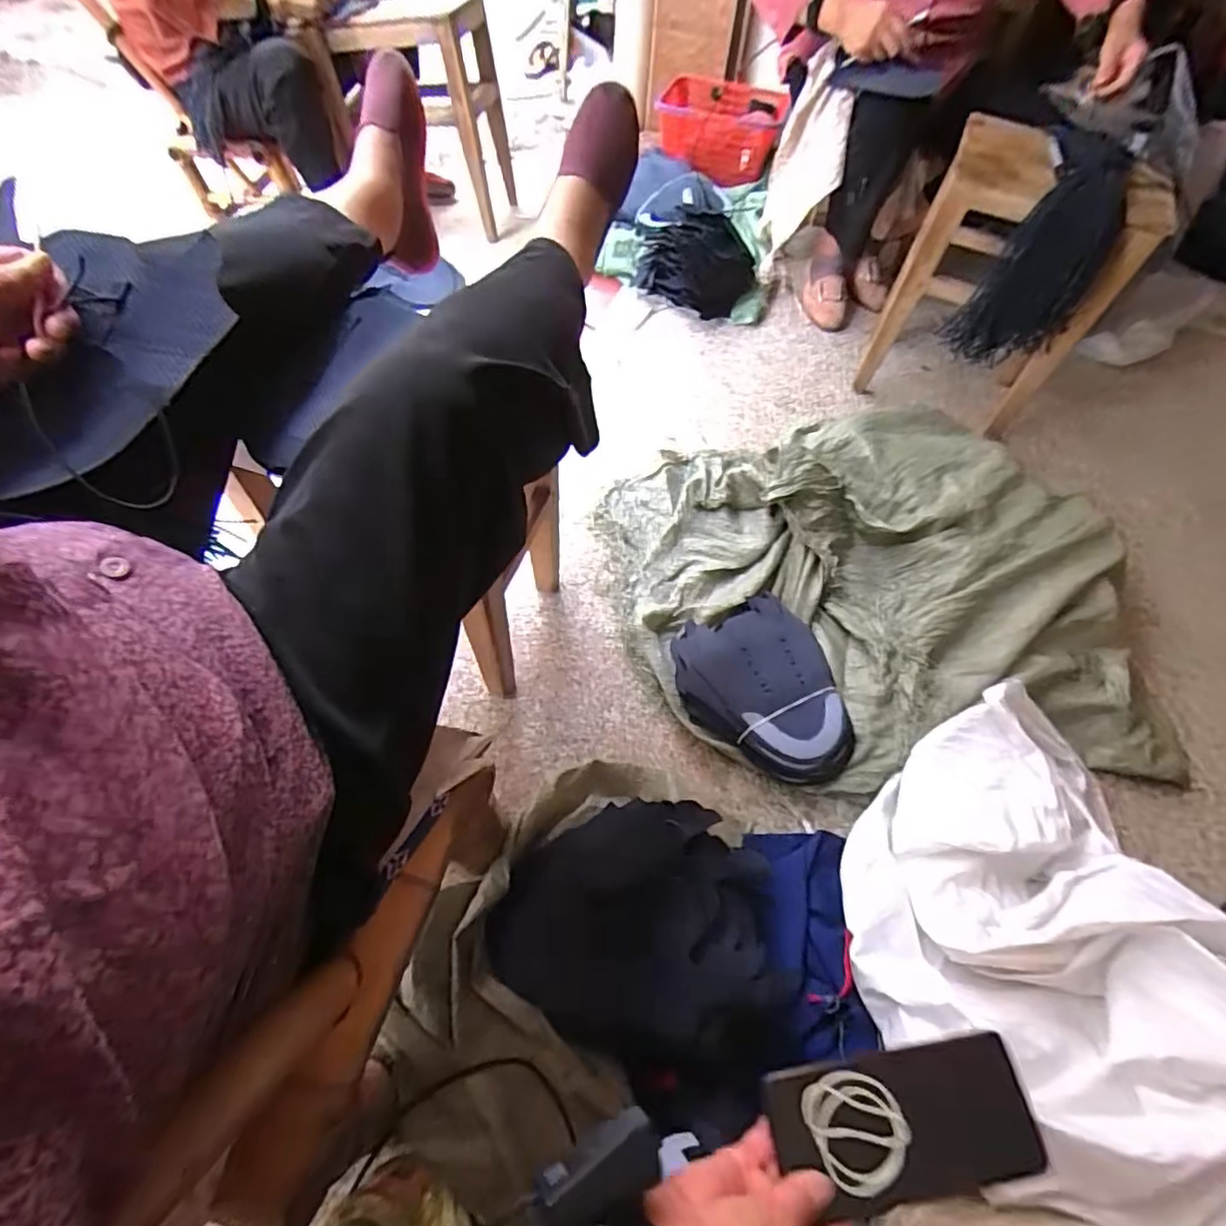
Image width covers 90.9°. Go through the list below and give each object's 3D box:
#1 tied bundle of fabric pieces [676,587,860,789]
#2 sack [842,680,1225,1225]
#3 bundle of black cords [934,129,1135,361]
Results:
[{"bbox_3d":[0.211,0.104,0.872,0.212,0.056,0.275,-8,60,-8],"label":"tied bundle of fabric pieces"},{"bbox_3d":[0.478,0.312,0.638,0.392,0.199,0.498,11,60,3],"label":"sack"},{"bbox_3d":[0.695,-0.552,0.974,0.160,0.312,0.051,24,44,4],"label":"bundle of black cords"}]

